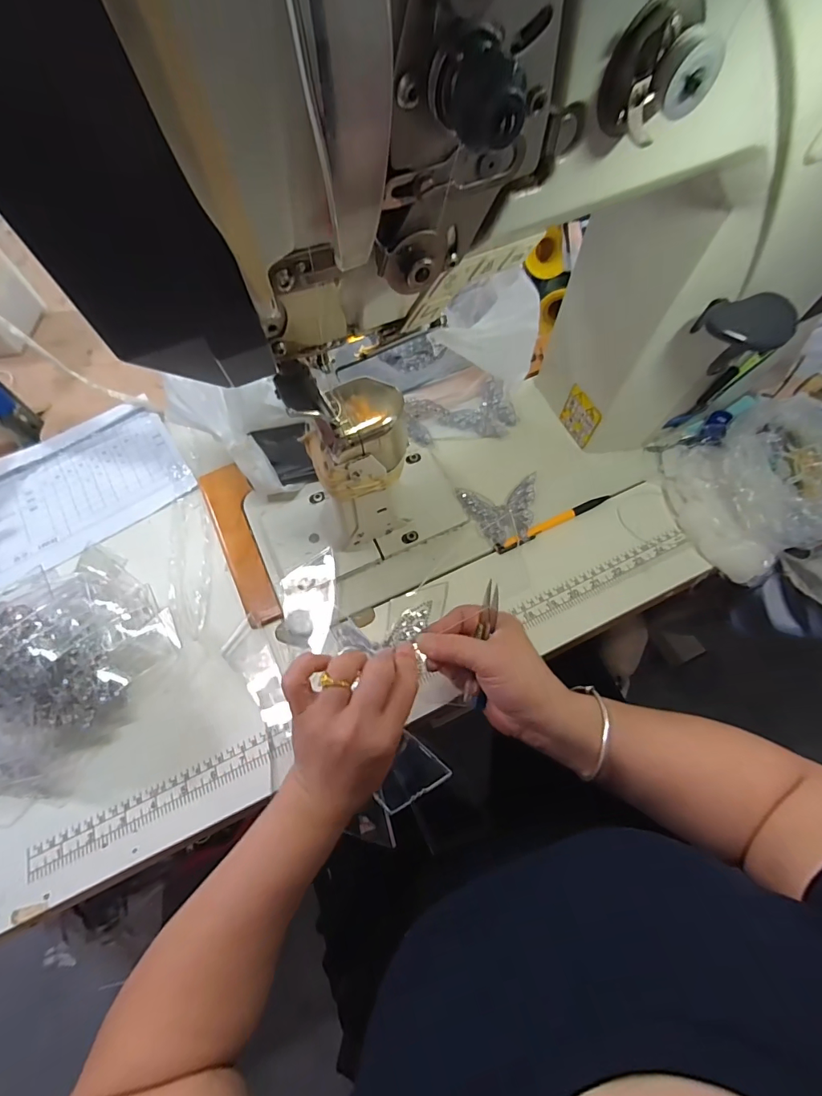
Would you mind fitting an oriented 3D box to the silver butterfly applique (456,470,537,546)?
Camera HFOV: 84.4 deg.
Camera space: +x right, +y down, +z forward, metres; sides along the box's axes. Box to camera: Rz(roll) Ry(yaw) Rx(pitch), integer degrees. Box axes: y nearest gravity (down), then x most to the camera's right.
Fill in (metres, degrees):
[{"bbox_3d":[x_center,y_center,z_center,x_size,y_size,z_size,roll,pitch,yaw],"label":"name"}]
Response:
[{"bbox_3d":[0.096,-0.037,0.476,0.081,0.015,0.069,-10,61,-2],"label":"silver butterfly applique"}]

